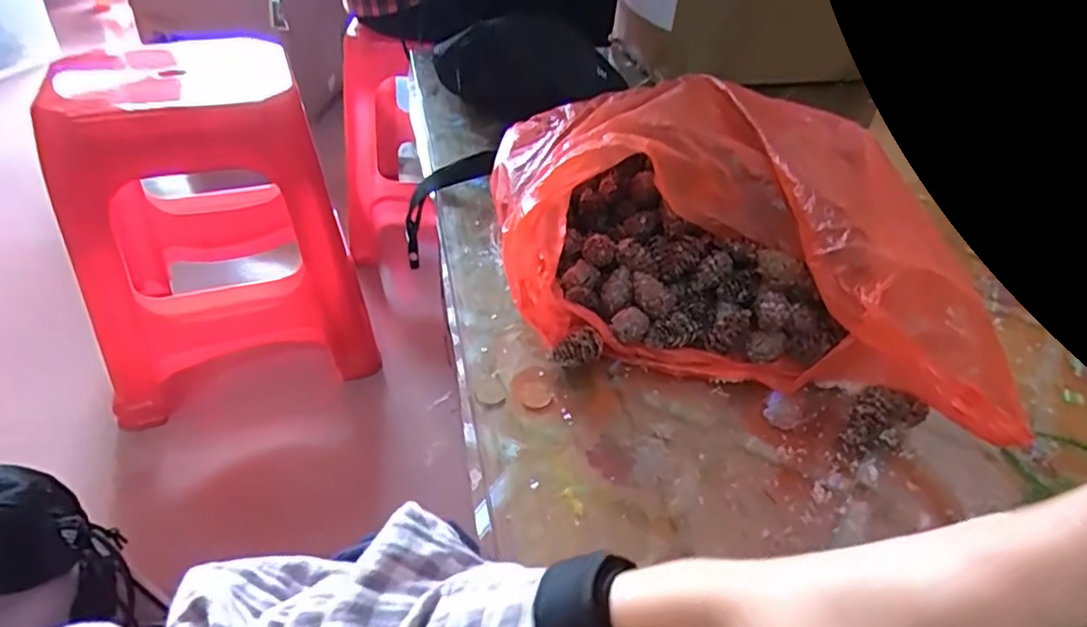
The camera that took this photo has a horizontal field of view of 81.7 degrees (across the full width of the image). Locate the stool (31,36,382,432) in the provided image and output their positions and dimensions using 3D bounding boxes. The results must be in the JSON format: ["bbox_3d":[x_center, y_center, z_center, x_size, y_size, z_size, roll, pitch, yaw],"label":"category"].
[{"bbox_3d":[-0.557,-0.163,1.049,0.401,0.485,0.379,-16,44,-22],"label":"stool"}]

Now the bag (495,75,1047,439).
[{"bbox_3d":[0.140,-0.068,0.461,0.299,0.124,0.270,10,40,7],"label":"bag"}]

